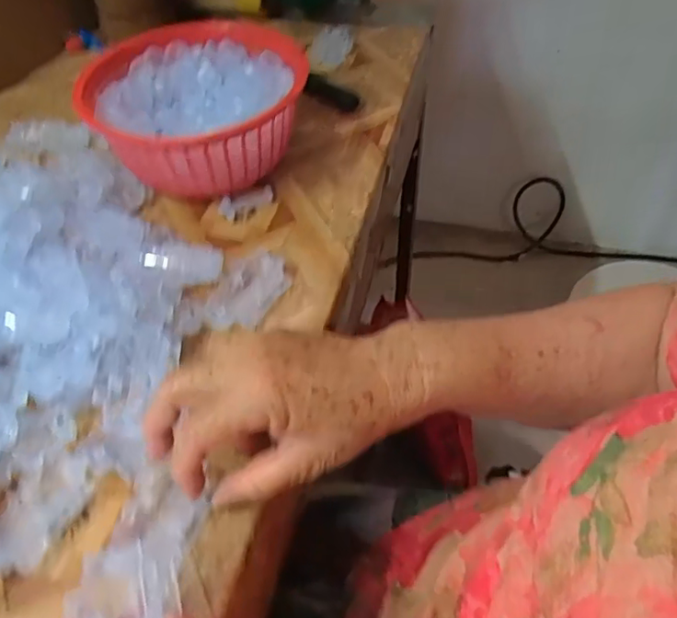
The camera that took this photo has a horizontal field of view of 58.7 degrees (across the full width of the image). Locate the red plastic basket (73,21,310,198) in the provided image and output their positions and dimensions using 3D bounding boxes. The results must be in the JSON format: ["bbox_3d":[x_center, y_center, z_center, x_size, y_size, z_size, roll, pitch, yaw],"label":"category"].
[{"bbox_3d":[-0.123,-0.170,0.526,0.176,0.080,0.178,-5,49,-4],"label":"red plastic basket"}]

